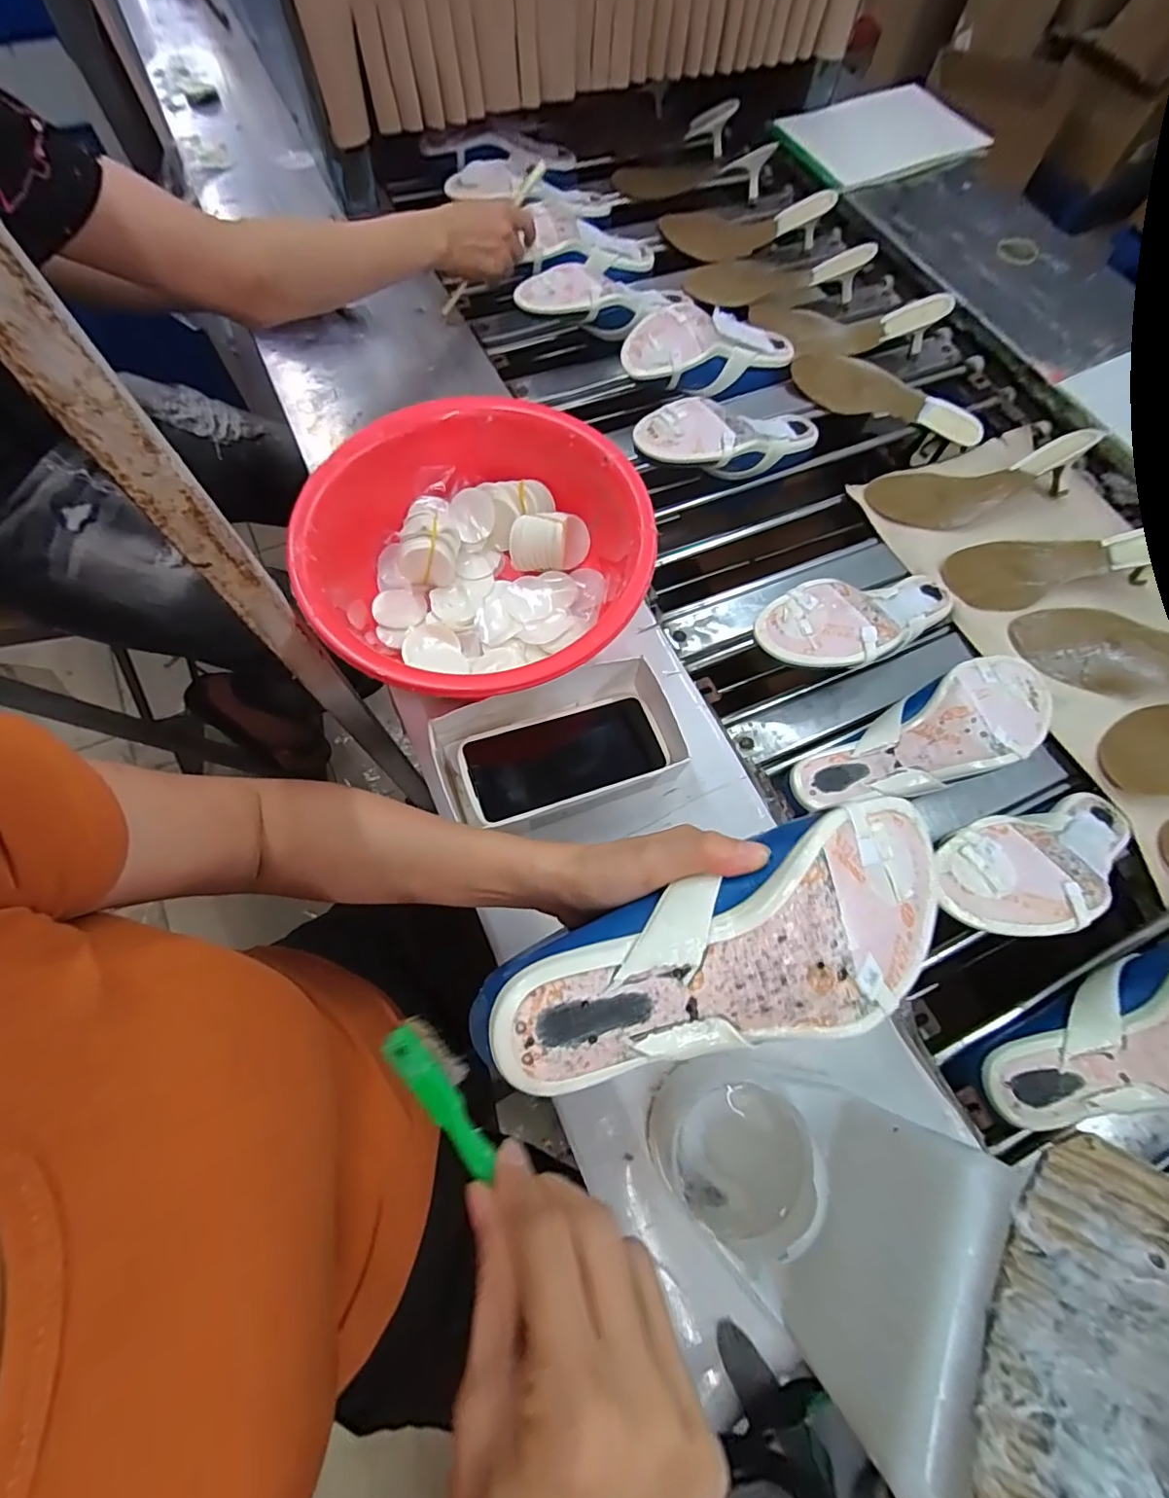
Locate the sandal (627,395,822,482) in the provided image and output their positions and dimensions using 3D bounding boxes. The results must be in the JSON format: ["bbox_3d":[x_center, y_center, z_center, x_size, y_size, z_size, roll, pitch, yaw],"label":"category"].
[{"bbox_3d":[0.177,-0.353,0.634,0.252,0.059,0.093,-15,69,-23],"label":"sandal"}]

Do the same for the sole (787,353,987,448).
[{"bbox_3d":[0.392,-0.458,0.719,0.246,0.016,0.080,15,85,2],"label":"sole"}]

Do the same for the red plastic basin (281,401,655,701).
[{"bbox_3d":[-0.088,-0.154,0.489,0.267,0.114,0.273,1,69,-1],"label":"red plastic basin"}]

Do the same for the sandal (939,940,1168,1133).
[{"bbox_3d":[0.414,0.215,0.411,0.255,0.053,0.095,-25,71,6],"label":"sandal"}]

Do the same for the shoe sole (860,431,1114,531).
[{"bbox_3d":[0.459,-0.312,0.645,0.247,0.034,0.088,-14,69,6],"label":"shoe sole"}]

